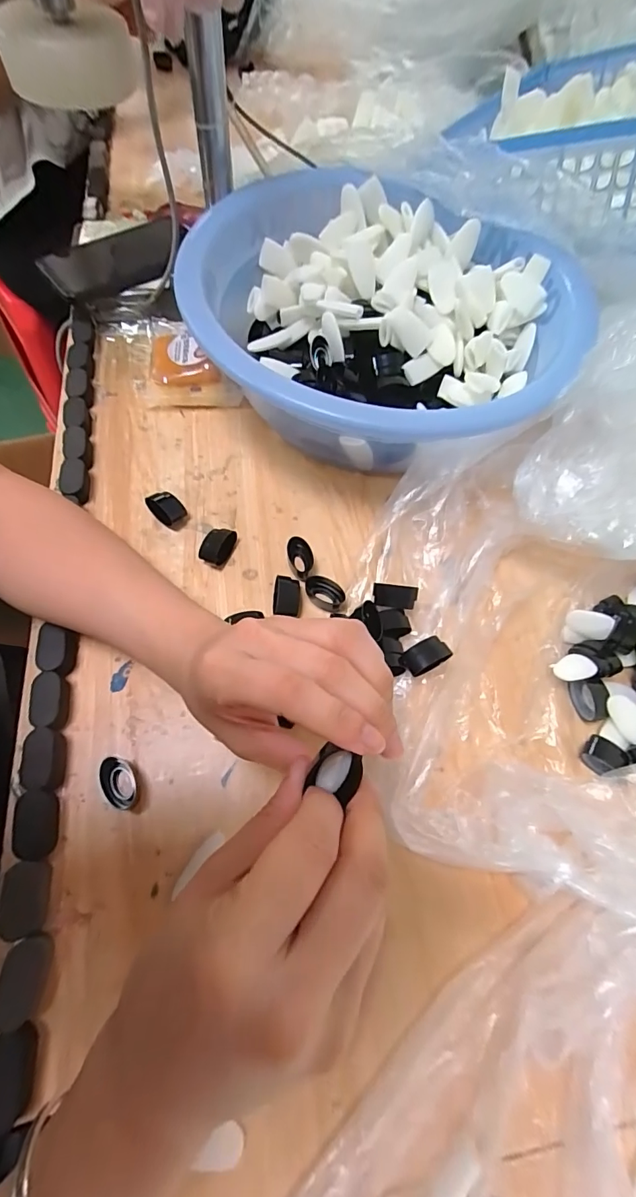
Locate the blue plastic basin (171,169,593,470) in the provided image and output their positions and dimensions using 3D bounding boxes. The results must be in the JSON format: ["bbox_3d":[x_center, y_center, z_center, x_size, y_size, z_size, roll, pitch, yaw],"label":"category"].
[{"bbox_3d":[0.050,-0.237,0.414,0.315,0.115,0.315,2,65,-3],"label":"blue plastic basin"}]

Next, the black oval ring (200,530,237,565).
[{"bbox_3d":[-0.082,-0.042,0.368,0.022,0.014,0.030,19,64,9],"label":"black oval ring"}]

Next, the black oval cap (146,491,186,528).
[{"bbox_3d":[-0.127,-0.076,0.375,0.027,0.016,0.022,41,69,18],"label":"black oval cap"}]

